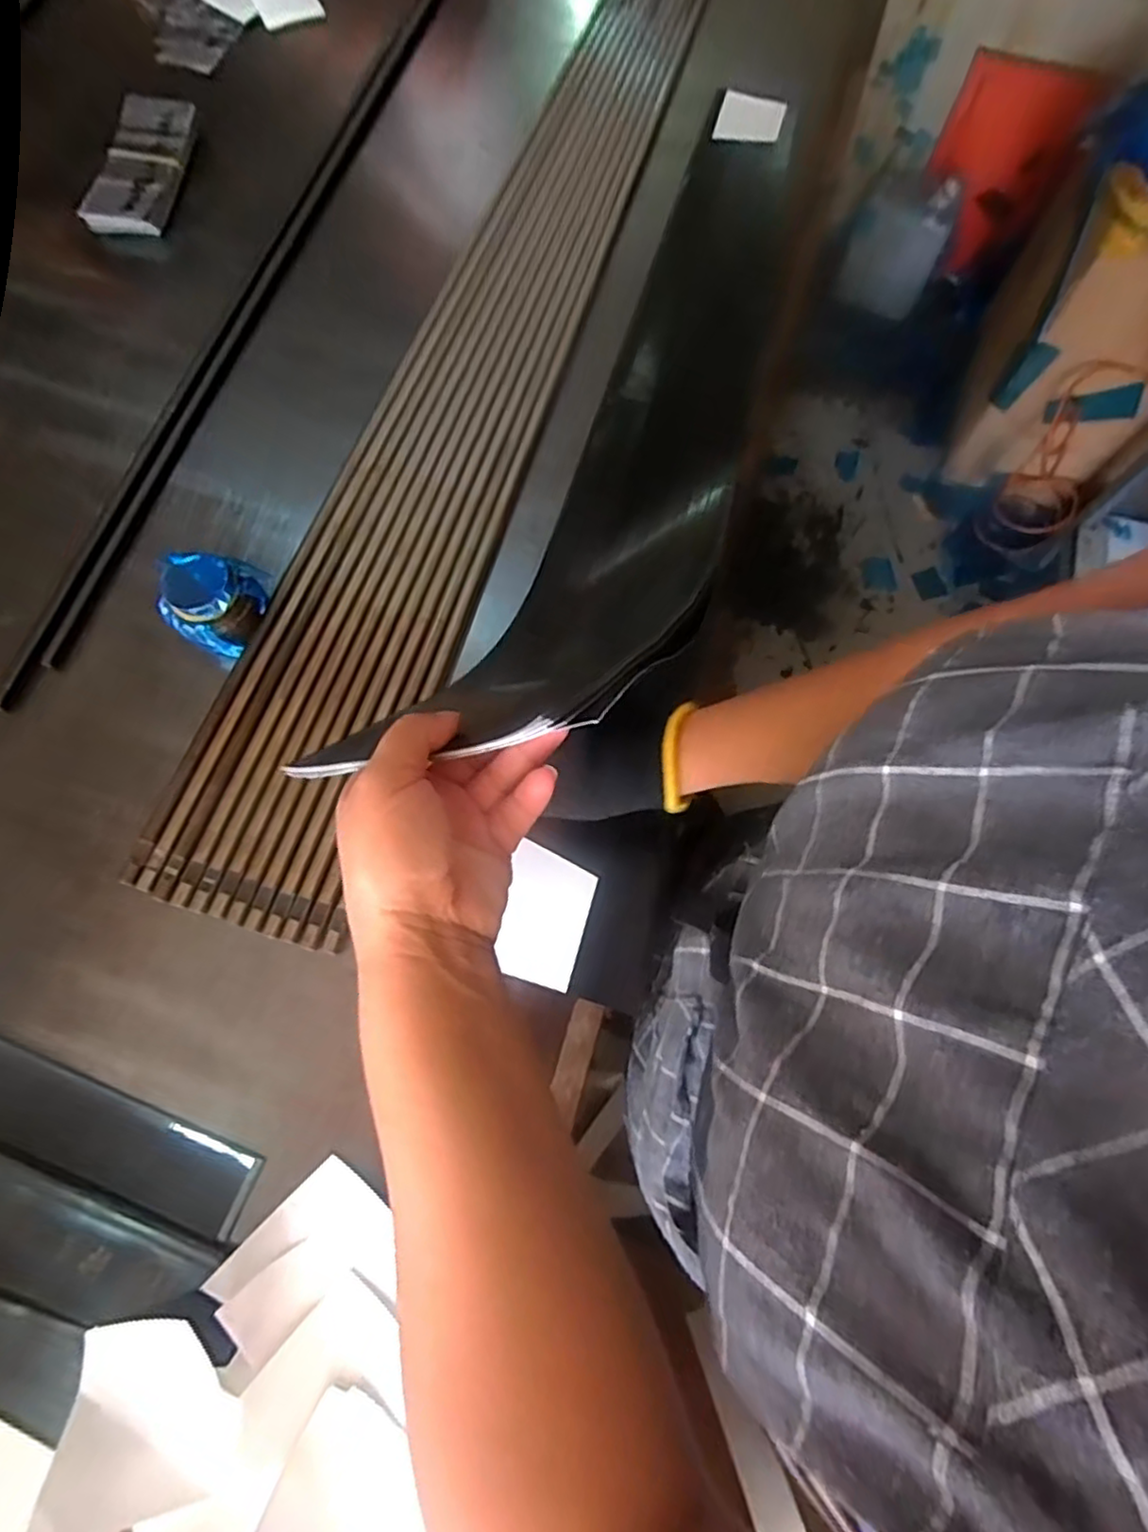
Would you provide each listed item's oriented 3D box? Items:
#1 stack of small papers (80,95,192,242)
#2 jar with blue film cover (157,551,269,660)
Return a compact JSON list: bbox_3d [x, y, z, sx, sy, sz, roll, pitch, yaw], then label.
[{"bbox_3d":[-0.430,-0.601,0.668,0.074,0.022,0.167,7,74,1],"label":"stack of small papers"},{"bbox_3d":[-0.276,-0.128,0.513,0.066,0.047,0.073,21,74,5],"label":"jar with blue film cover"}]

